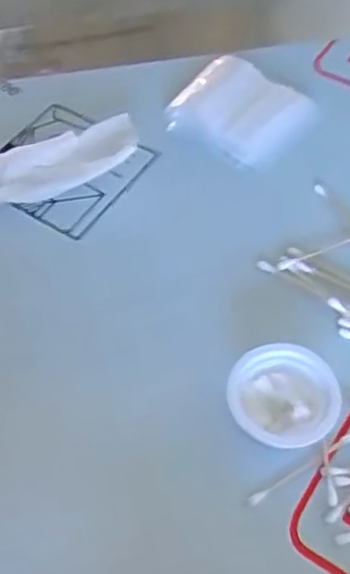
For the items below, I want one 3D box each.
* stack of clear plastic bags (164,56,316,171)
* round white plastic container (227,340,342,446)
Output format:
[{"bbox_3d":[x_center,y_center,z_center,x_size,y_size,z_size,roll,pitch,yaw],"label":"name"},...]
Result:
[{"bbox_3d":[0.049,-0.126,0.481,0.090,0.012,0.081,27,62,18],"label":"stack of clear plastic bags"},{"bbox_3d":[0.055,0.058,0.345,0.053,0.027,0.050,-1,57,1],"label":"round white plastic container"}]

